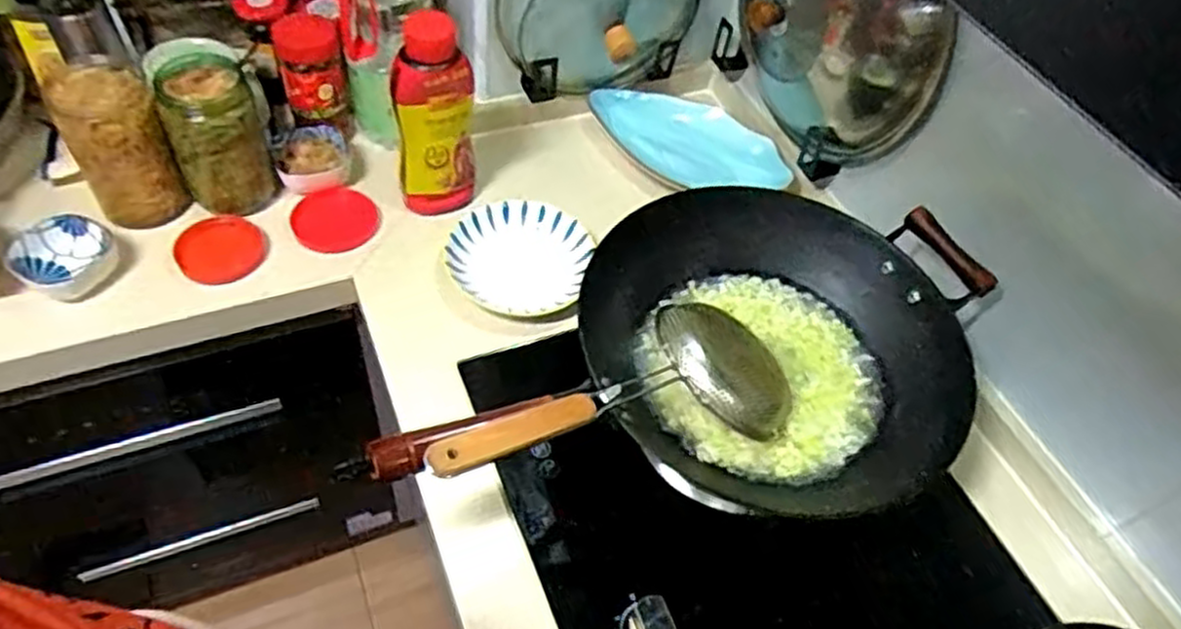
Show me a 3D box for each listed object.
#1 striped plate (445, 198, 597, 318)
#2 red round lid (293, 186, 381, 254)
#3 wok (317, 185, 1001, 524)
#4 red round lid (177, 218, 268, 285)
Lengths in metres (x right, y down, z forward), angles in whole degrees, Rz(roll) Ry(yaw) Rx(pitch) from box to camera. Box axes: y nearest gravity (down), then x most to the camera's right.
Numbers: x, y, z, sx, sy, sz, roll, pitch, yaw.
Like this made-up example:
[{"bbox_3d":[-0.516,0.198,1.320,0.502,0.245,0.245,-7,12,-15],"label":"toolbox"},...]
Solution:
[{"bbox_3d":[-0.084,-0.069,0.905,0.159,0.034,0.160,1,53,-2],"label":"striped plate"},{"bbox_3d":[-0.304,-0.110,0.925,0.096,0.017,0.093,0,62,0],"label":"red round lid"},{"bbox_3d":[0.105,0.036,0.692,0.590,0.126,0.315,-11,55,-16],"label":"wok"},{"bbox_3d":[-0.420,-0.075,0.875,0.090,0.012,0.091,2,56,-2],"label":"red round lid"}]

